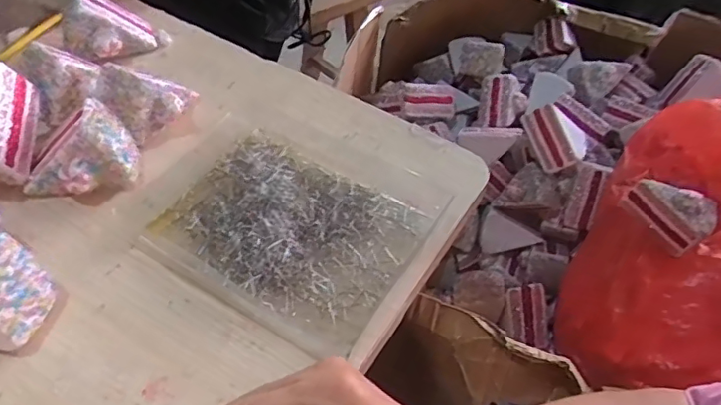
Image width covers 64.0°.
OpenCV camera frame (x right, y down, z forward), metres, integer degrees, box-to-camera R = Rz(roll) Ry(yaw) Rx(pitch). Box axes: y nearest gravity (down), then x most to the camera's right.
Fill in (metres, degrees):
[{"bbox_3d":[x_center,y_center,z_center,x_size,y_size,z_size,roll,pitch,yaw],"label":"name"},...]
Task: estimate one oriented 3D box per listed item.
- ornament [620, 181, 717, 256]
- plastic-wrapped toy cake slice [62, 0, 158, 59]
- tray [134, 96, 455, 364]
[{"bbox_3d":[0.375,0.009,0.698,0.050,0.056,0.097,-19,51,-23],"label":"ornament"},{"bbox_3d":[-0.261,-0.184,0.601,0.090,0.064,0.059,-15,52,-19],"label":"plastic-wrapped toy cake slice"},{"bbox_3d":[-0.060,0.002,0.477,0.212,0.025,0.188,28,51,17],"label":"tray"}]

